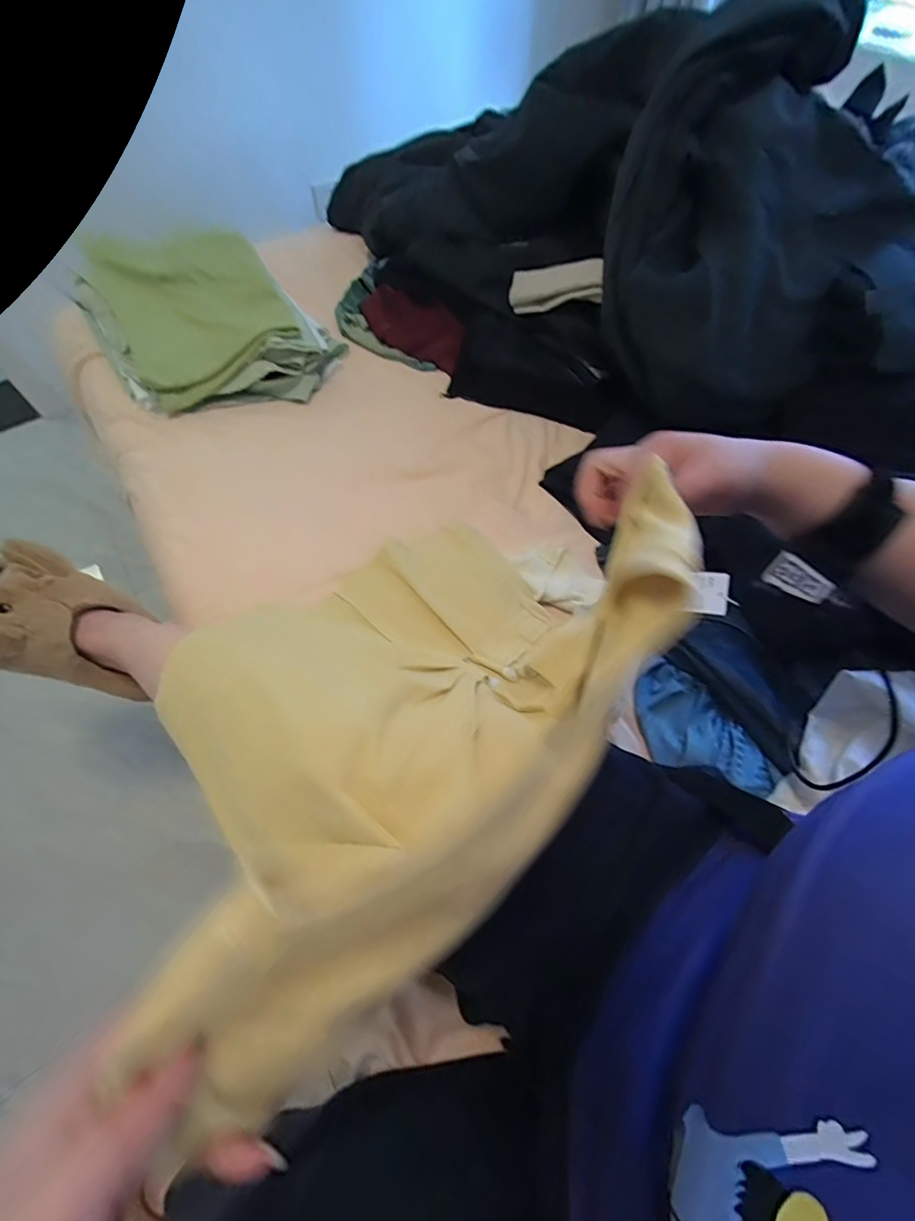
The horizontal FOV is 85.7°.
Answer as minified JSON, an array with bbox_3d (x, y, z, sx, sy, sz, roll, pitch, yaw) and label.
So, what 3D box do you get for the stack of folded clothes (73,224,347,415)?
[{"bbox_3d":[-0.418,-0.482,0.825,0.326,0.122,0.372,-30,65,-15],"label":"stack of folded clothes"}]

